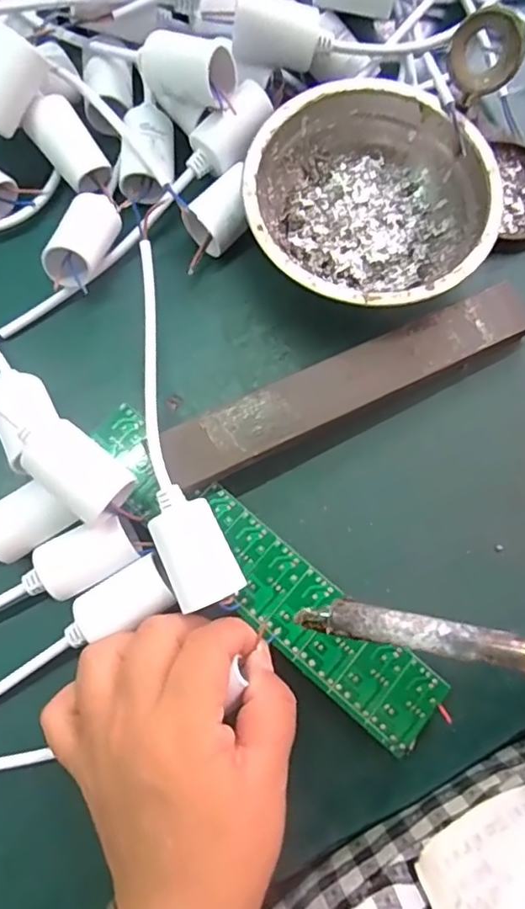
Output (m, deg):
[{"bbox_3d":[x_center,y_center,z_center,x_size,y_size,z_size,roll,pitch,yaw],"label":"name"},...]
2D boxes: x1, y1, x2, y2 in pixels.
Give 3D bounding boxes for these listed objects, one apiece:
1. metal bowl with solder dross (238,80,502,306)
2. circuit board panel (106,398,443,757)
[{"bbox_3d":[0.055,-0.130,0.310,0.124,0.040,0.122,0,78,-1],"label":"metal bowl with solder dross"},{"bbox_3d":[0.020,0.074,0.269,0.139,0.004,0.038,41,75,8],"label":"circuit board panel"}]

